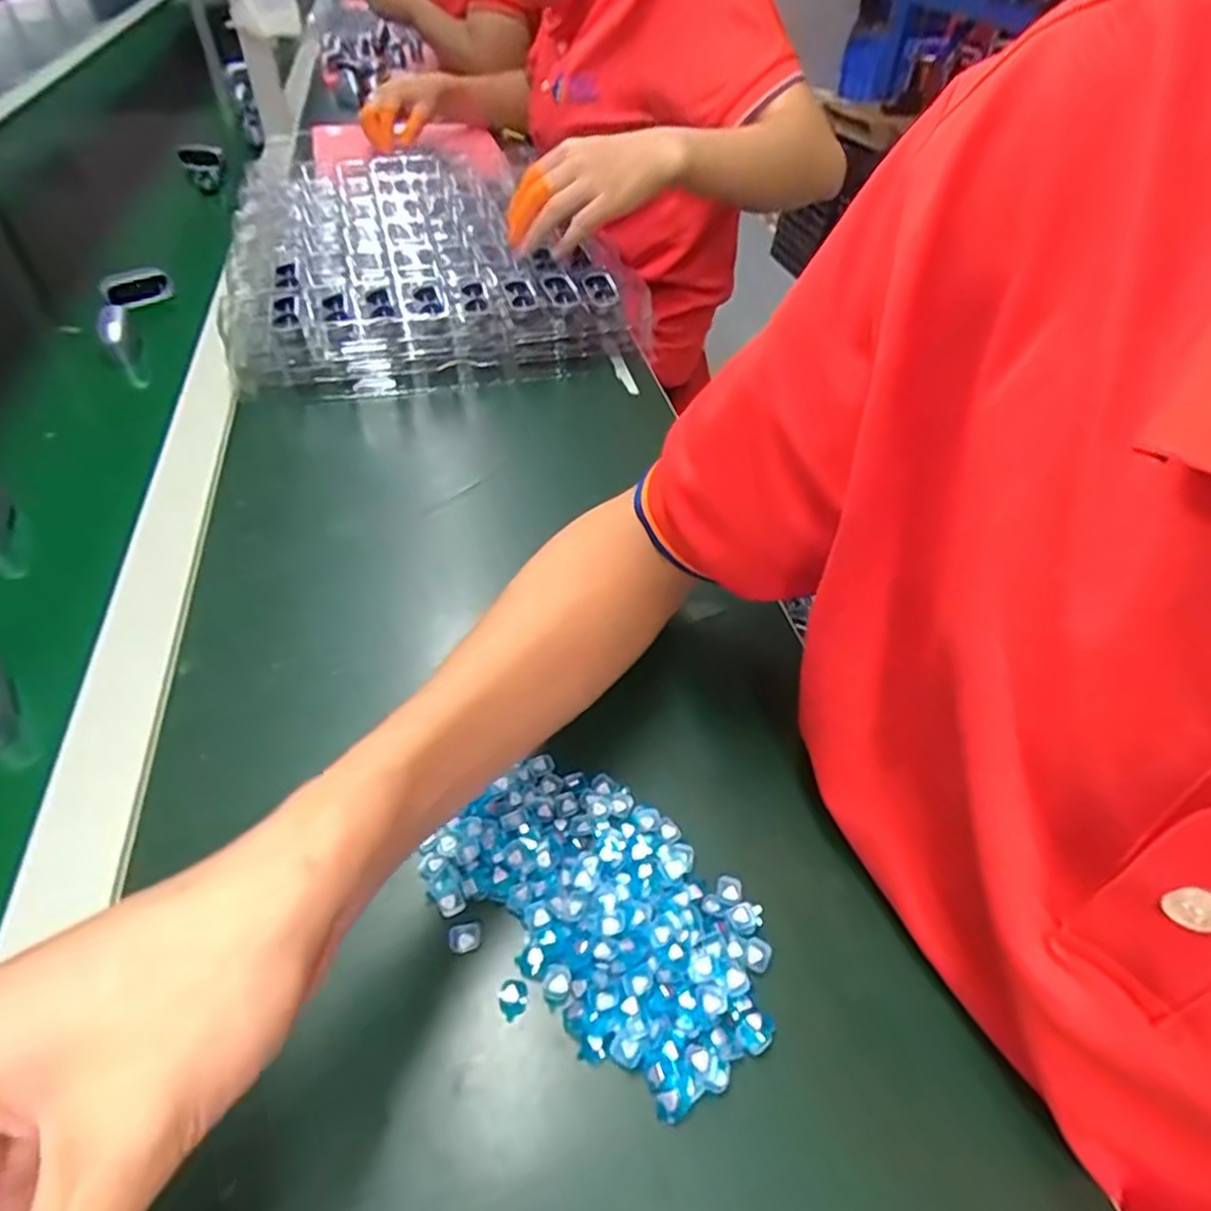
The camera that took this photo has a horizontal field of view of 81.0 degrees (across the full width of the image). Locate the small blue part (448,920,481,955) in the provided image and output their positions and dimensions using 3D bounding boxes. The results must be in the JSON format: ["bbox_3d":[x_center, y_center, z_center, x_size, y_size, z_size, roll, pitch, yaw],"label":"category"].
[{"bbox_3d":[-0.058,0.137,0.293,0.013,0.005,0.011,-3,47,-8],"label":"small blue part"}]

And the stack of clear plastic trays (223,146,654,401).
[{"bbox_3d":[-0.188,-0.359,0.723,0.339,0.059,0.458,-11,48,-14],"label":"stack of clear plastic trays"}]

